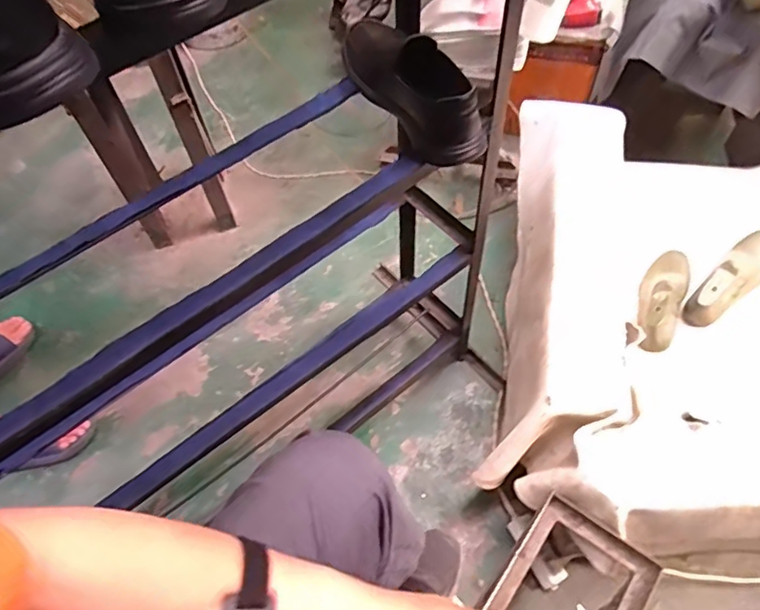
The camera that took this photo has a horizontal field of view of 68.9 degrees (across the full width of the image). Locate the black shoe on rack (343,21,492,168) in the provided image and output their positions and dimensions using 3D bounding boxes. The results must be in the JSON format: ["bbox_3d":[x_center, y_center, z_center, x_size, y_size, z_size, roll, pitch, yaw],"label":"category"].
[{"bbox_3d":[0.038,-0.297,0.721,0.083,0.102,0.253,-27,61,-13],"label":"black shoe on rack"}]

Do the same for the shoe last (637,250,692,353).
[{"bbox_3d":[0.586,-0.023,1.149,0.087,0.084,0.275,25,50,17],"label":"shoe last"}]

